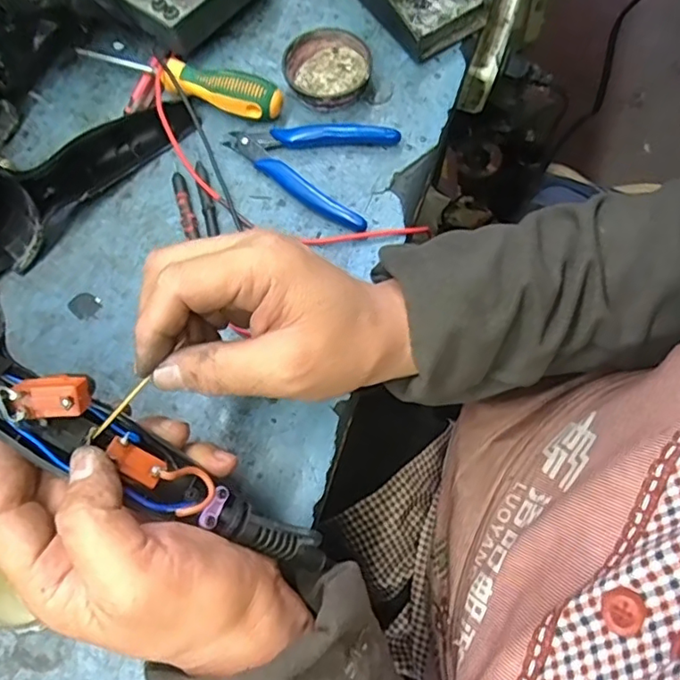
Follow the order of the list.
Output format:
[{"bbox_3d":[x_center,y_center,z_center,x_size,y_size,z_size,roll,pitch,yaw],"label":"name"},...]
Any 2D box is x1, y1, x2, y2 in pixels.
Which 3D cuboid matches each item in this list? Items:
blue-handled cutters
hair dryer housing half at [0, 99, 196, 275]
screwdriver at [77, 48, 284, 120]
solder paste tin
[{"bbox_3d":[-0.022,-0.129,0.401,0.115,0.013,0.077,24,74,9],"label":"blue-handled cutters"},{"bbox_3d":[-0.201,-0.123,0.372,0.192,0.082,0.079,-38,75,-10],"label":"hair dryer housing half"},{"bbox_3d":[-0.114,-0.189,0.417,0.151,0.028,0.028,19,74,8],"label":"screwdriver"},{"bbox_3d":[-0.009,-0.198,0.421,0.060,0.018,0.057,-1,72,2],"label":"solder paste tin"}]

